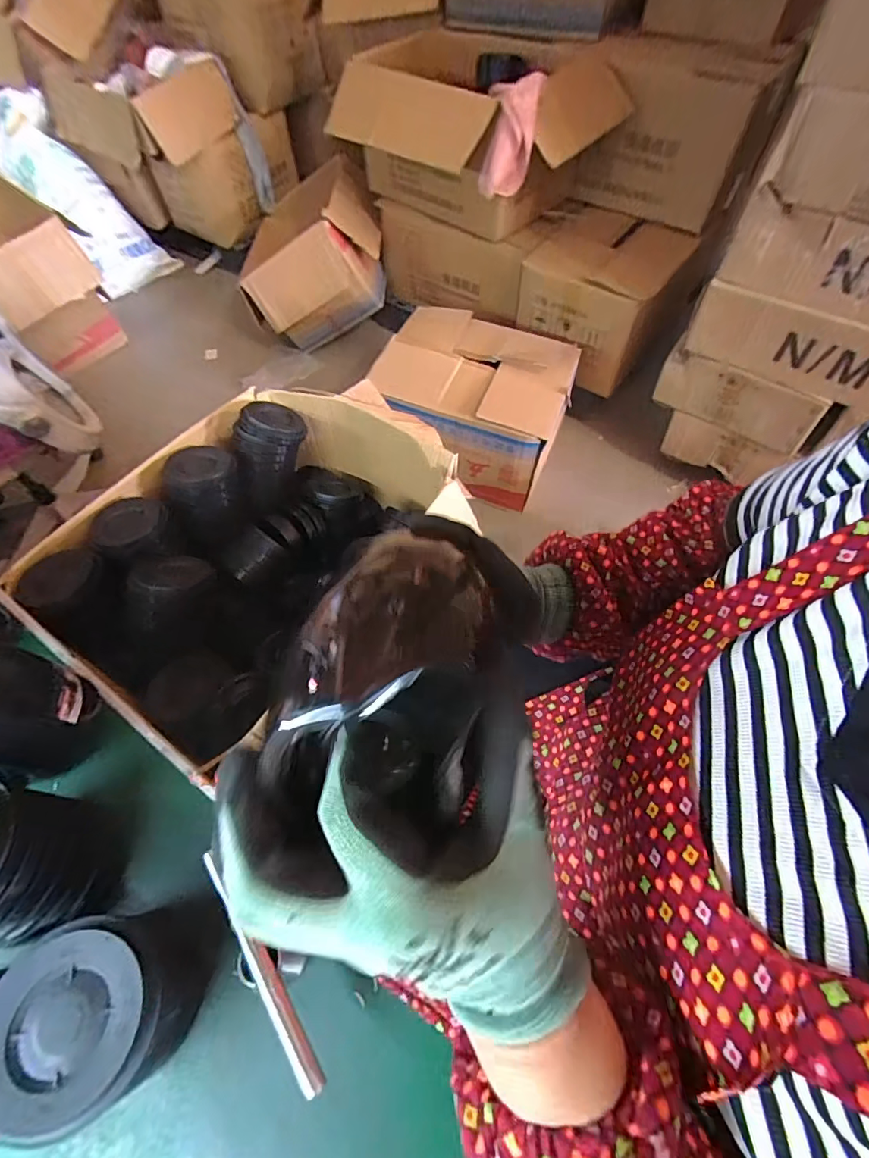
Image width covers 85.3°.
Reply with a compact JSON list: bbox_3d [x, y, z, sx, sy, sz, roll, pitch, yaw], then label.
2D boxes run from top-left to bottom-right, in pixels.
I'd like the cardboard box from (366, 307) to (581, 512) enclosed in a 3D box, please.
[{"bbox_3d":[0.126,-0.581,1.595,0.579,0.344,0.495,21,62,13],"label":"cardboard box"}]

